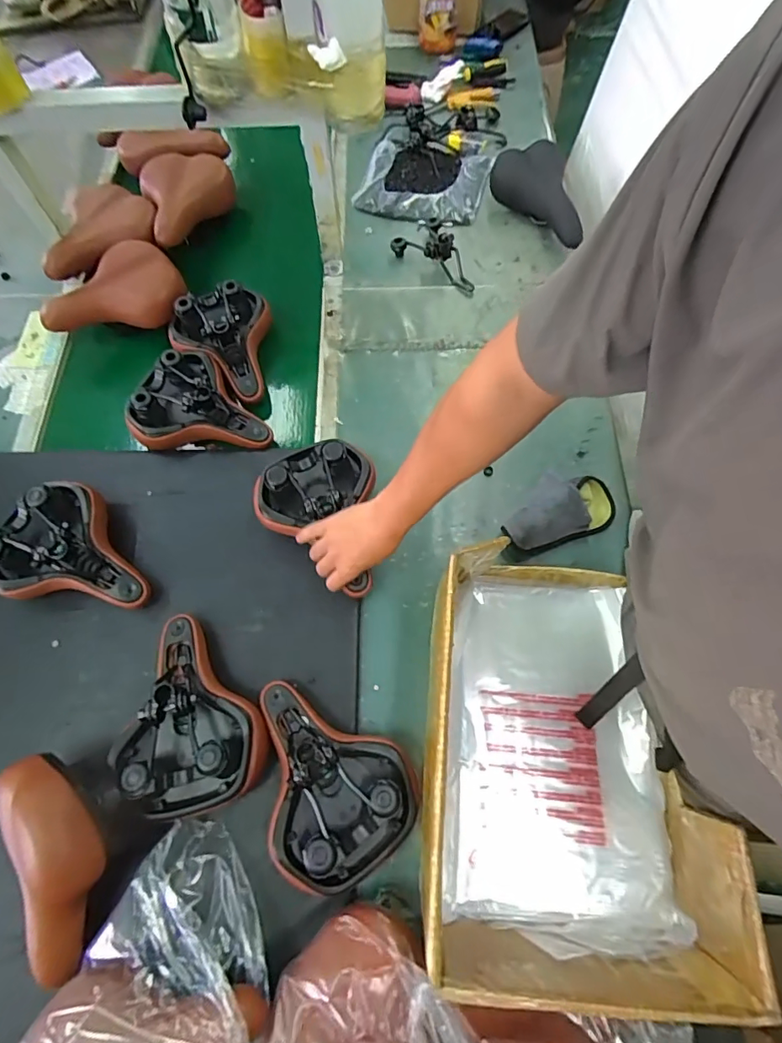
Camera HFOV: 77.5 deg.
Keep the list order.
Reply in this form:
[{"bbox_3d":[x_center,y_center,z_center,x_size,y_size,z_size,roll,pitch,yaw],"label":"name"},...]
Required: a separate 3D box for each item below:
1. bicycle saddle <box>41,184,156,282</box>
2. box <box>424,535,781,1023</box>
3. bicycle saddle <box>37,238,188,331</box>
[{"bbox_3d":[-0.614,-0.594,1.008,0.093,0.101,0.249,30,71,12],"label":"bicycle saddle"},{"bbox_3d":[0.195,0.248,0.566,0.293,0.186,0.416,3,68,1],"label":"box"},{"bbox_3d":[-0.535,-0.445,0.957,0.267,0.093,0.161,-19,69,-7],"label":"bicycle saddle"}]

